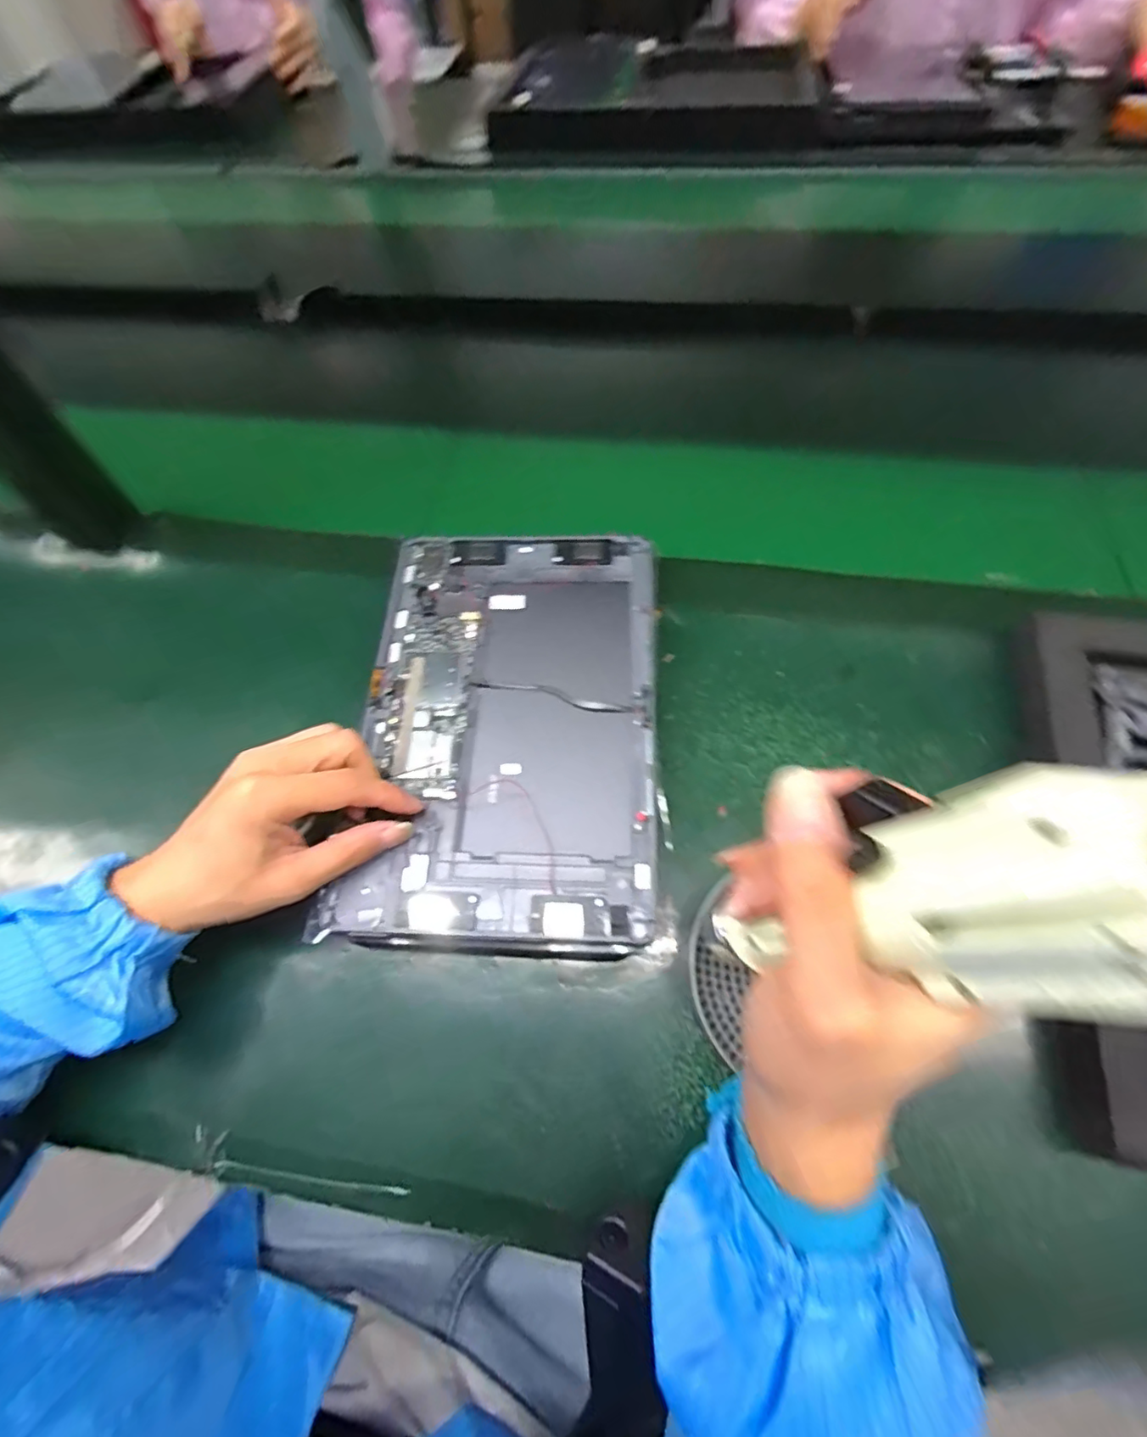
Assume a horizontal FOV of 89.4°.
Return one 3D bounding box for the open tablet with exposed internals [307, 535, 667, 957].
[{"bbox_3d":[-0.037,-0.004,0.339,0.171,0.017,0.255,2,61,4],"label":"open tablet with exposed internals"}]

